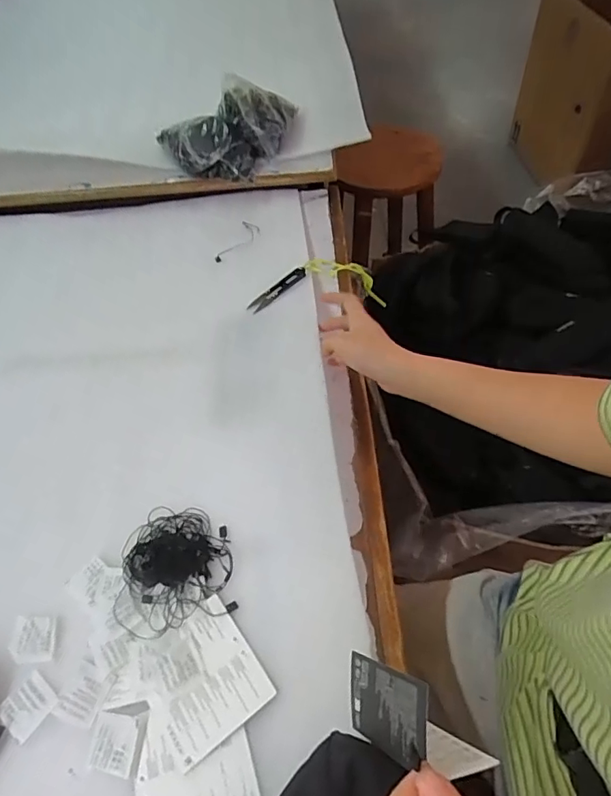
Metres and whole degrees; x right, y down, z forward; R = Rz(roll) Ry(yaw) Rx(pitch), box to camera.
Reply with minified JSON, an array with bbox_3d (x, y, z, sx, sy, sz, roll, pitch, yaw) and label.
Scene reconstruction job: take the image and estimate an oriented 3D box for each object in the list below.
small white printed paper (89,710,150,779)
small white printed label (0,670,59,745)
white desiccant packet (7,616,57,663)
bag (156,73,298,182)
[{"bbox_3d":[-0.147,0.268,0.397,0.038,0.004,0.042,1,54,5],"label":"small white printed paper"},{"bbox_3d":[-0.229,0.254,0.418,0.037,0.004,0.040,31,61,24],"label":"small white printed label"},{"bbox_3d":[-0.239,0.210,0.444,0.035,0.007,0.037,-7,53,-1],"label":"white desiccant packet"},{"bbox_3d":[-0.114,-0.426,0.794,0.227,0.093,0.138,-15,54,-7],"label":"bag"}]

